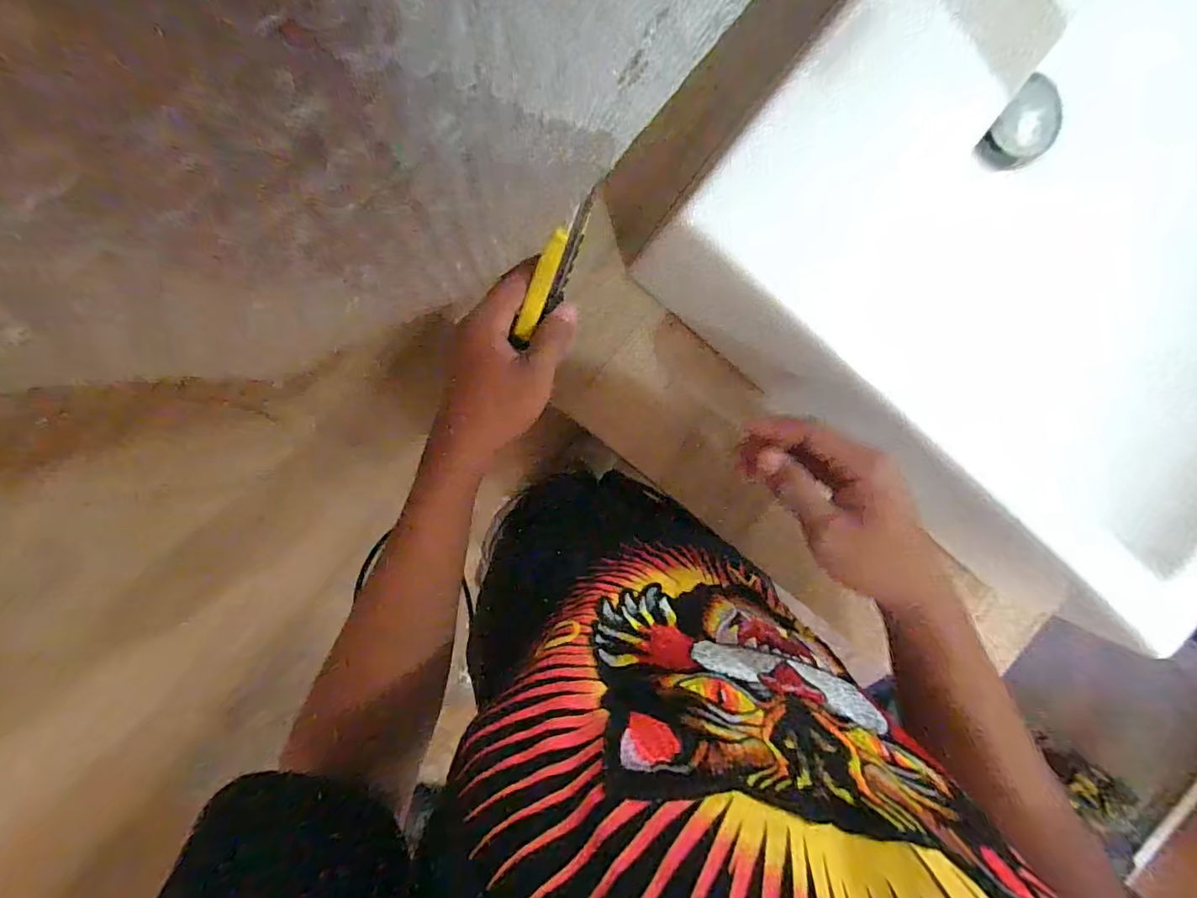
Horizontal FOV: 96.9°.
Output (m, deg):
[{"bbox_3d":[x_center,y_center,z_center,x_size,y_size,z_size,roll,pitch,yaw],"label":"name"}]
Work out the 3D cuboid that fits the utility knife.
[{"bbox_3d":[-0.026,-0.104,0.314,0.018,0.034,0.096,27,120,-9],"label":"utility knife"}]

